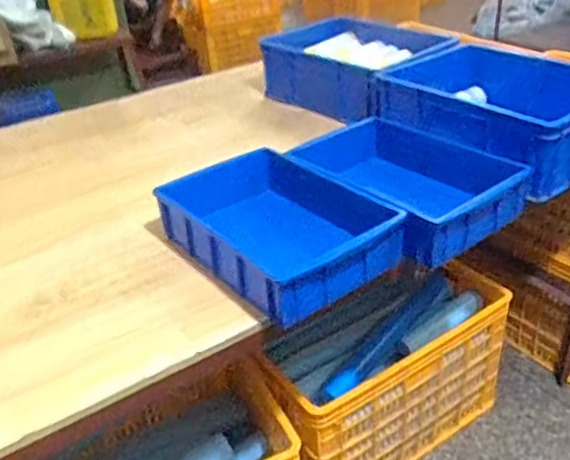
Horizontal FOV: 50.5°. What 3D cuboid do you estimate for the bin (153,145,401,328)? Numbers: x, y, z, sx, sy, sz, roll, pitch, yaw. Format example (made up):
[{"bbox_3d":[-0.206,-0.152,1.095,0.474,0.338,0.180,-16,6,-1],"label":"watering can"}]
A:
[{"bbox_3d":[-0.036,-0.014,1.068,0.242,0.103,0.380,-27,38,-31],"label":"bin"}]

